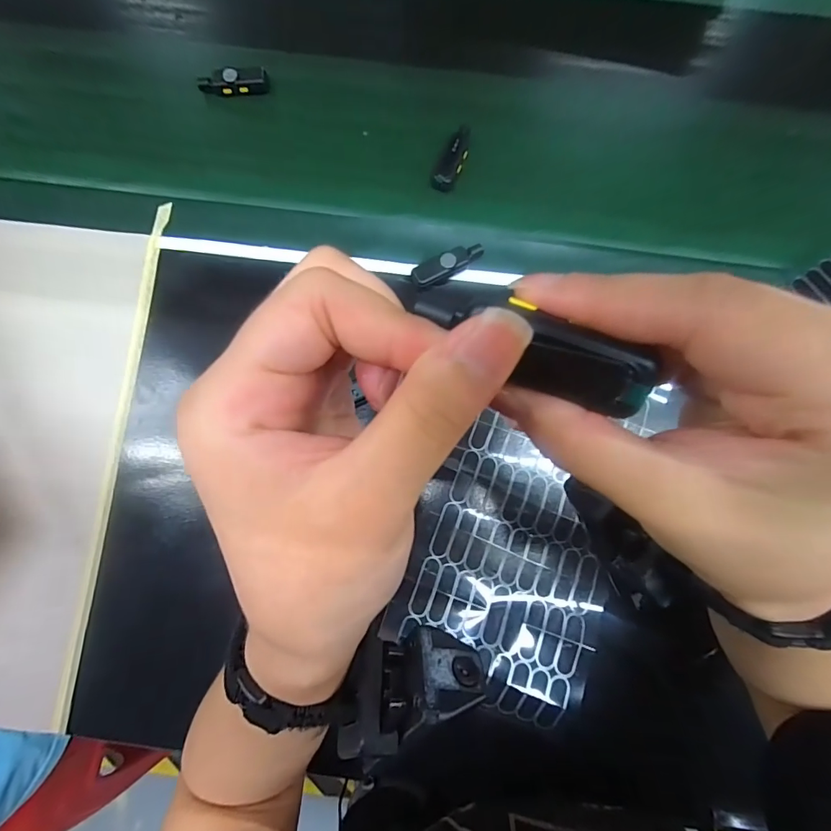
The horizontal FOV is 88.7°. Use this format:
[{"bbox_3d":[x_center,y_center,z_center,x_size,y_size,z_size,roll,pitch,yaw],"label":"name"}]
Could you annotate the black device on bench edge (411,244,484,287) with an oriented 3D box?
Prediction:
[{"bbox_3d":[0.025,-0.115,0.324,0.057,0.007,0.021,-29,82,-4],"label":"black device on bench edge"}]

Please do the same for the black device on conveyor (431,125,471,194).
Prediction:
[{"bbox_3d":[0.031,-0.211,0.350,0.019,0.012,0.060,22,82,4],"label":"black device on conveyor"}]

